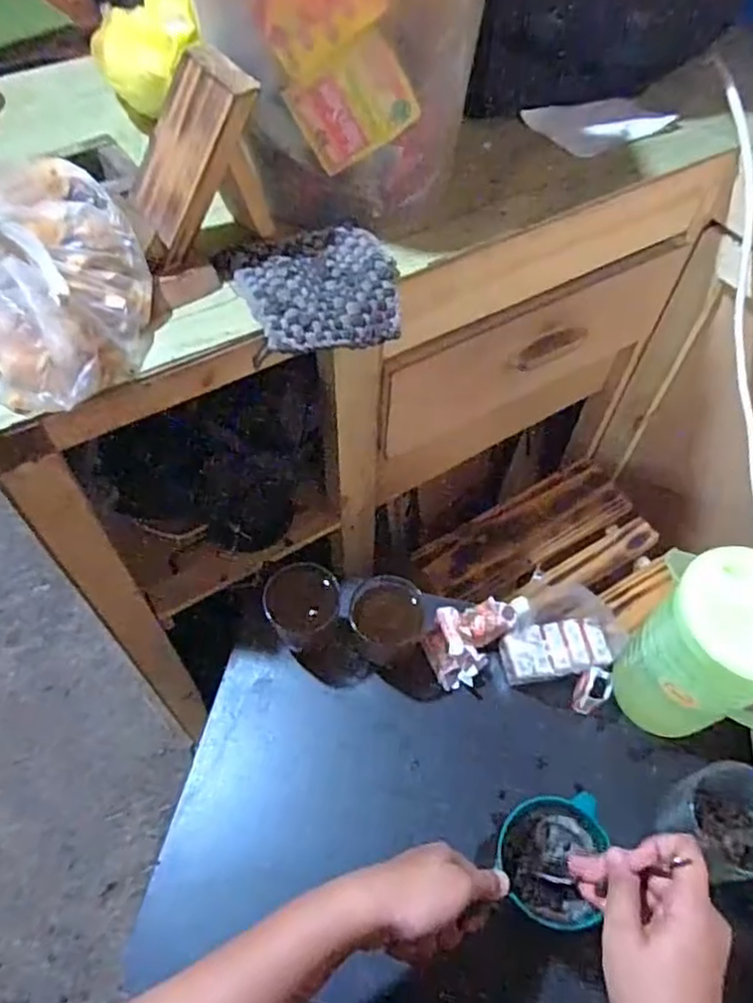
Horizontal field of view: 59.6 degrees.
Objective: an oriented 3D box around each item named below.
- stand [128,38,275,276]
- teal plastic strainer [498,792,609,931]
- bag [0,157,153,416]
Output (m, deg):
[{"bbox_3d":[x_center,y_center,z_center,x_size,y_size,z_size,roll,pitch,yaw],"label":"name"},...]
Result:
[{"bbox_3d":[-0.148,-0.267,0.520,0.109,0.119,0.077,-26,61,-17],"label":"stand"},{"bbox_3d":[0.130,0.268,0.499,0.076,0.046,0.085,13,58,8],"label":"teal plastic strainer"},{"bbox_3d":[-0.264,-0.194,0.459,0.191,0.154,0.176,24,60,14],"label":"bag"}]

